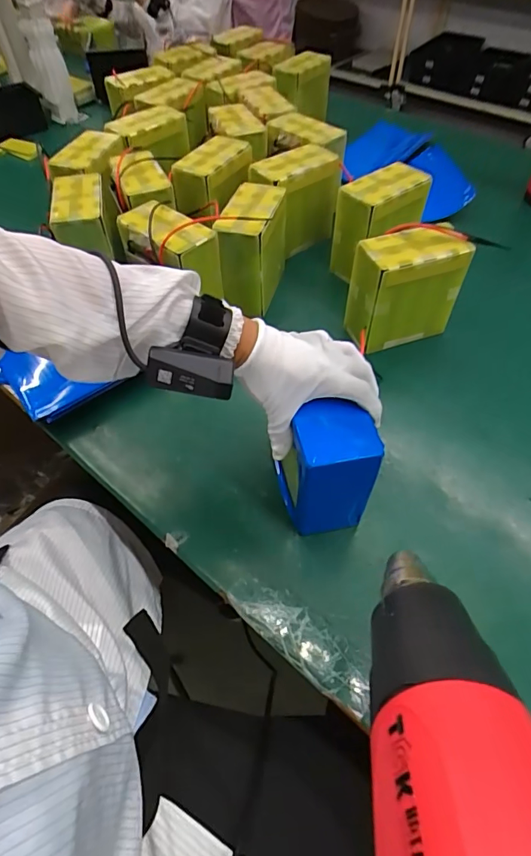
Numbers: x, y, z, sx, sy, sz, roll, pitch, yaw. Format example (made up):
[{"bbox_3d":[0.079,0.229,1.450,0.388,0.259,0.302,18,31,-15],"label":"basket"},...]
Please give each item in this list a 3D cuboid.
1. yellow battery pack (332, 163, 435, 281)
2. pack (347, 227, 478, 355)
[{"bbox_3d":[0.184,-0.338,0.757,0.153,0.145,0.075,-28,58,-18],"label":"yellow battery pack"},{"bbox_3d":[0.199,-0.200,0.647,0.147,0.138,0.076,-14,55,-9],"label":"pack"}]

